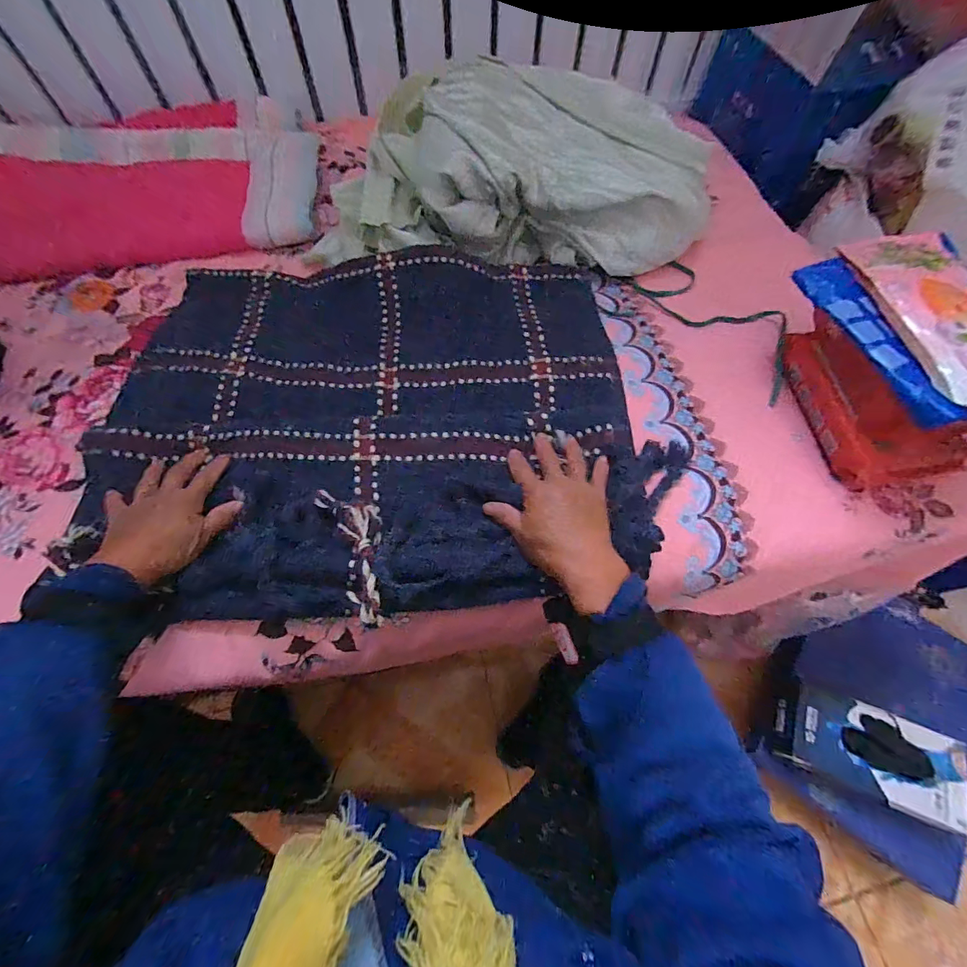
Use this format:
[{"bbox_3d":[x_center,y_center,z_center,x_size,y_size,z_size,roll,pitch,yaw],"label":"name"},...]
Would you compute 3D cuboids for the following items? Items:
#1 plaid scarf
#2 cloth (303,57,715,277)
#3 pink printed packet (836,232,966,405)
[{"bbox_3d":[-0.125,-0.089,0.484,0.584,0.055,0.458,-1,63,2],"label":"plaid scarf"},{"bbox_3d":[0.036,-0.422,0.584,0.536,0.146,0.267,9,62,5],"label":"cloth"},{"bbox_3d":[0.451,-0.165,0.406,0.109,0.017,0.248,-3,65,-3],"label":"pink printed packet"}]

